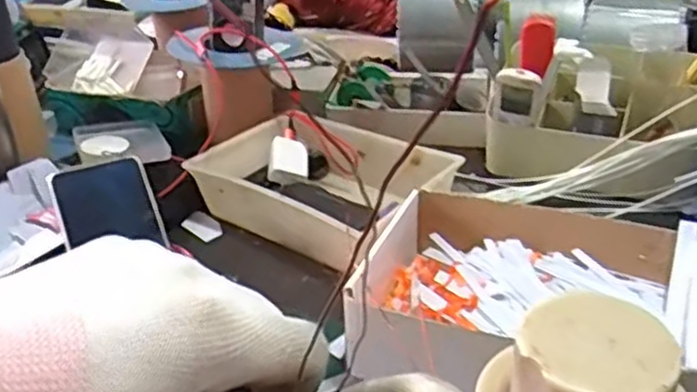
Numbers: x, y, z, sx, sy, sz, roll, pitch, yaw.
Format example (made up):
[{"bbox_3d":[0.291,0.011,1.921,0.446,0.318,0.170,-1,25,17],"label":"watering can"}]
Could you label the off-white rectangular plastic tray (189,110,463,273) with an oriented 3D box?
[{"bbox_3d":[-0.021,-0.011,0.749,0.240,0.063,0.190,24,40,37],"label":"off-white rectangular plastic tray"}]

